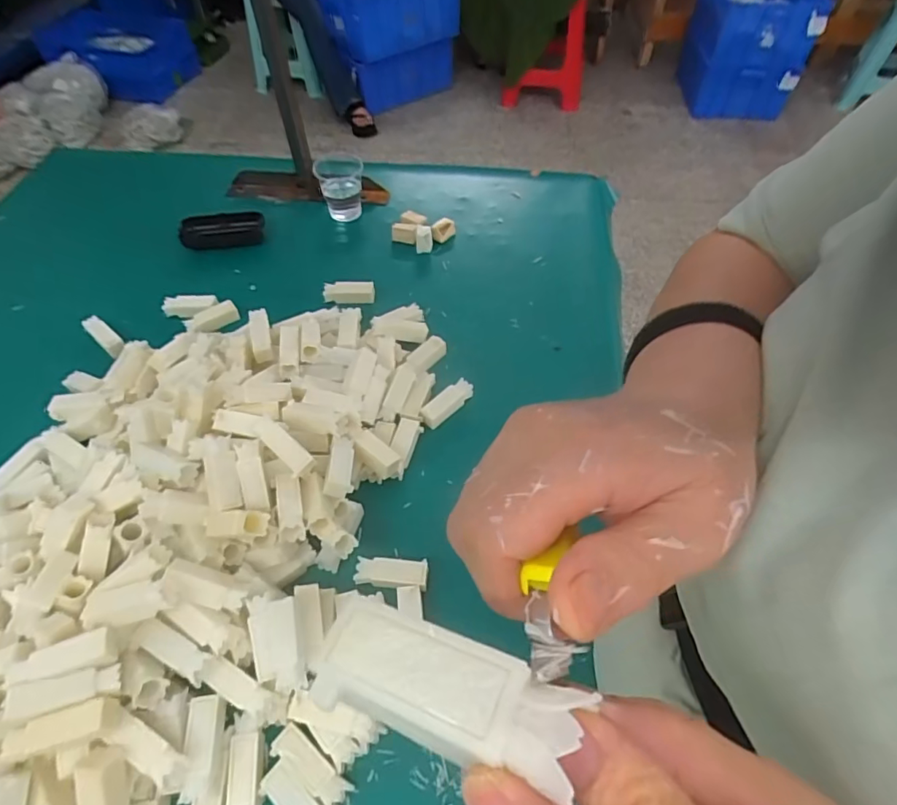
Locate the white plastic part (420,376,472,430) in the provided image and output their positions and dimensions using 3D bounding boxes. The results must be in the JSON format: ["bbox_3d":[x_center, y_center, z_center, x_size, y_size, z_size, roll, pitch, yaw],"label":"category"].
[{"bbox_3d":[-0.001,0.001,0.568,0.023,0.016,0.064,38,62,24],"label":"white plastic part"}]

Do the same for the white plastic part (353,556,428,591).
[{"bbox_3d":[-0.049,0.147,0.456,0.060,0.016,0.025,3,54,2],"label":"white plastic part"}]

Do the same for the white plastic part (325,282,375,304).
[{"bbox_3d":[-0.126,-0.140,0.672,0.063,0.019,0.026,-3,54,-3],"label":"white plastic part"}]

